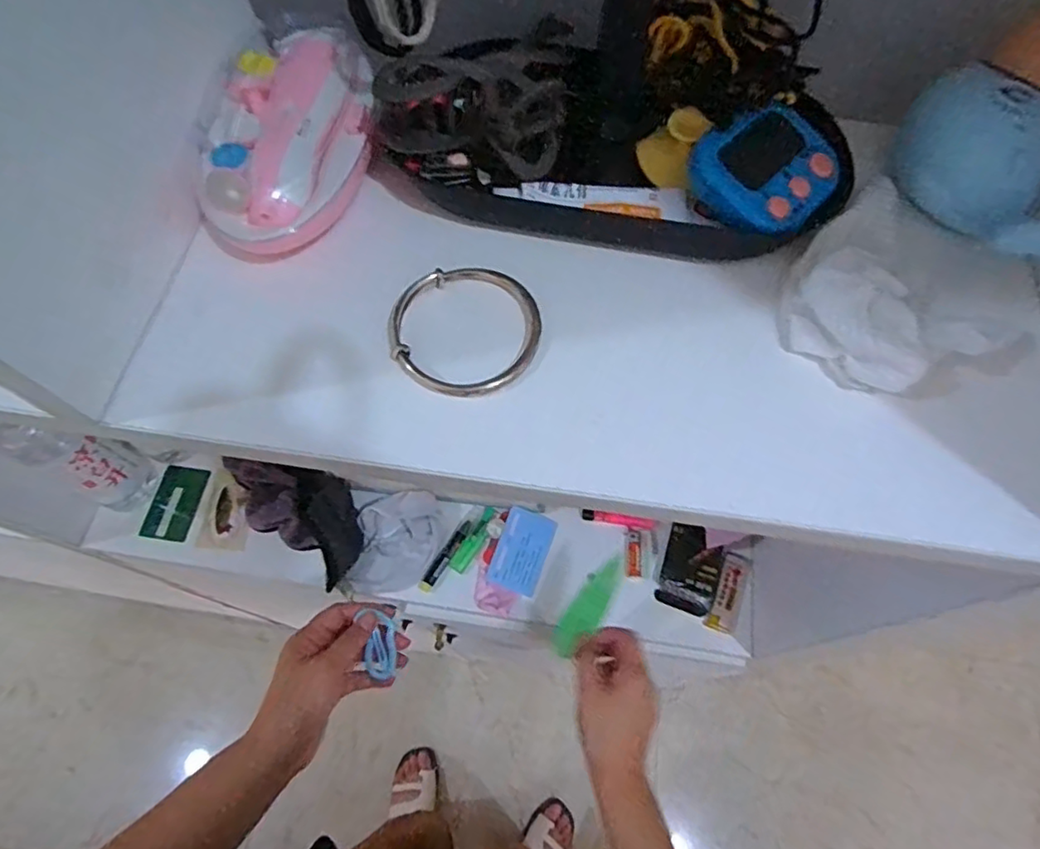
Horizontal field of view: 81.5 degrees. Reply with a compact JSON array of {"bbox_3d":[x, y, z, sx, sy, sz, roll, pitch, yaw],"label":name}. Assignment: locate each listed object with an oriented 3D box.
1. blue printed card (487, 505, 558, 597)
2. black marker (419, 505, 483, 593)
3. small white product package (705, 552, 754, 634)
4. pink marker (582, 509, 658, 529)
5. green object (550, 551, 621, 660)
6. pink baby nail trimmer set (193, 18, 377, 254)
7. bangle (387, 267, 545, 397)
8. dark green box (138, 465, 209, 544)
[{"bbox_3d":[0.003,0.135,0.651,0.054,0.006,0.088,27,64,-8],"label":"blue printed card"},{"bbox_3d":[-0.073,0.133,0.653,0.015,0.016,0.105,29,69,14],"label":"black marker"},{"bbox_3d":[0.219,0.175,0.629,0.031,0.015,0.082,20,73,9],"label":"small white product package"},{"bbox_3d":[0.110,0.104,0.664,0.082,0.011,0.014,10,65,5],"label":"pink marker"},{"bbox_3d":[0.063,0.164,0.545,0.031,0.011,0.099,33,88,16],"label":"green object"},{"bbox_3d":[-0.116,-0.146,0.305,0.081,0.028,0.134,-3,65,0],"label":"pink baby nail trimmer set"},{"bbox_3d":[-0.025,-0.044,0.278,0.068,0.008,0.067,0,65,1],"label":"bangle"},{"bbox_3d":[-0.391,0.089,0.685,0.059,0.012,0.085,11,66,6],"label":"dark green box"}]

